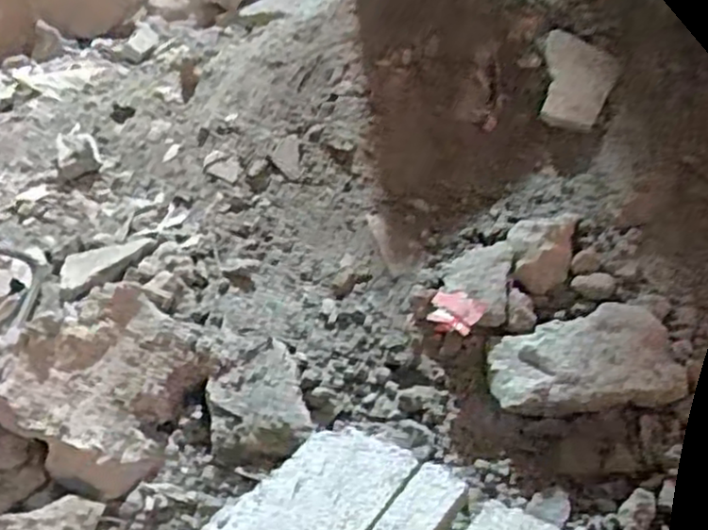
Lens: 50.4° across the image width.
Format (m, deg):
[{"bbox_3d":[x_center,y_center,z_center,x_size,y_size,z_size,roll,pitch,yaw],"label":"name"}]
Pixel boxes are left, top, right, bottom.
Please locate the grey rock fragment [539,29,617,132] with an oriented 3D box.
[{"bbox_3d":[0.227,-0.188,0.762,0.072,0.016,0.104,11,73,1],"label":"grey rock fragment"}]

